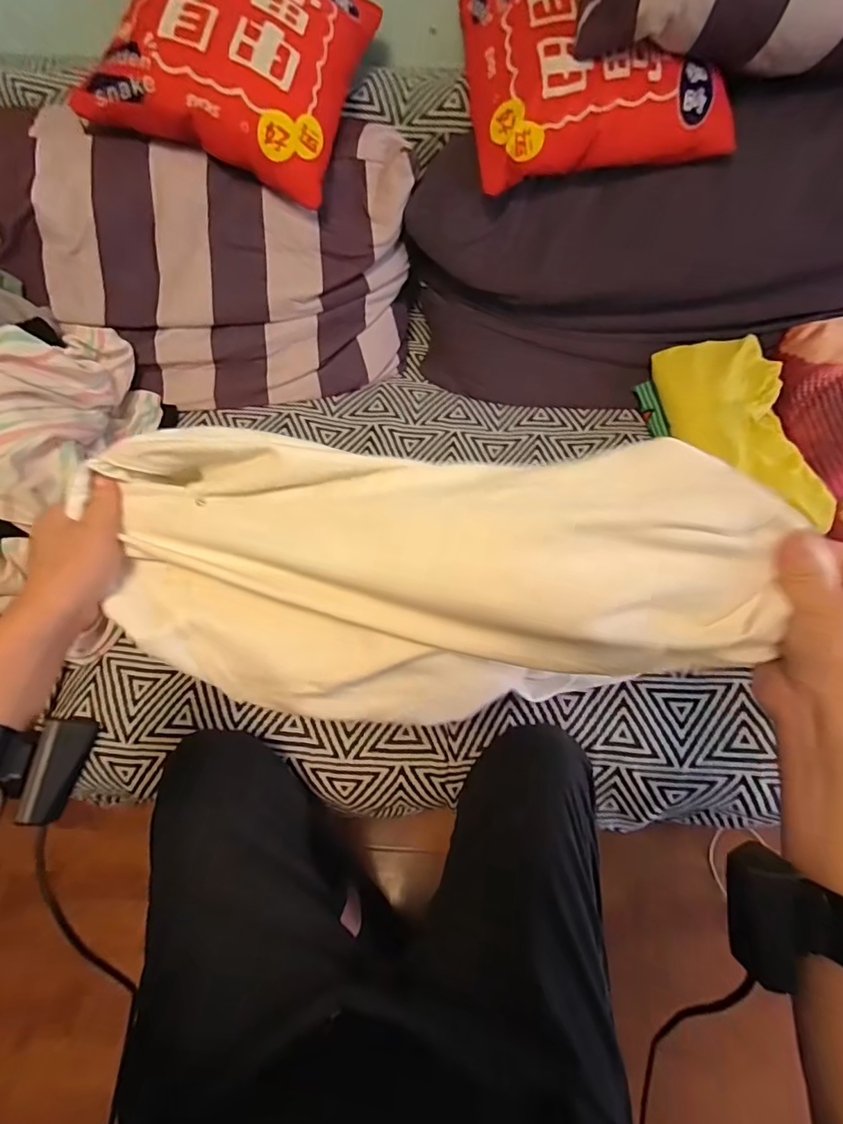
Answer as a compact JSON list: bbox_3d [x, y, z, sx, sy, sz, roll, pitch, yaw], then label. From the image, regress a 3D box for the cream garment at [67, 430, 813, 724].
[{"bbox_3d":[-0.009,0.028,0.411,0.493,0.193,0.169,3,59,14],"label":"cream garment"}]

